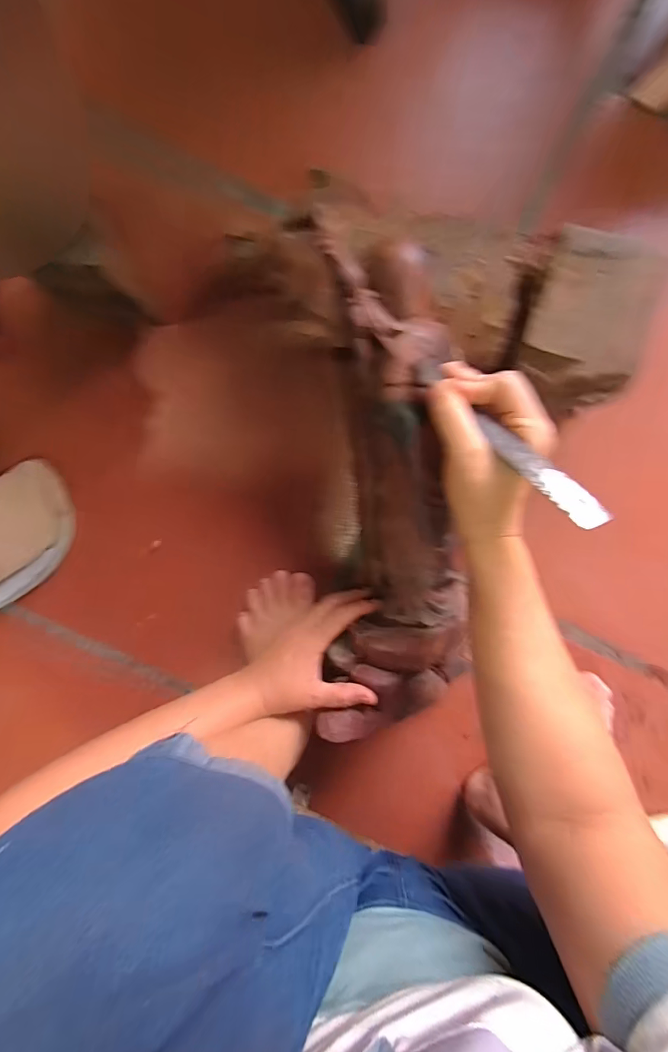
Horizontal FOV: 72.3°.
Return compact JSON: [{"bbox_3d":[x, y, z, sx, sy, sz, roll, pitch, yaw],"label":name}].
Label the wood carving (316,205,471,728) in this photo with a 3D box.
[{"bbox_3d":[0.045,-0.023,0.404,0.116,0.084,0.414,-3,104,0],"label":"wood carving"}]

